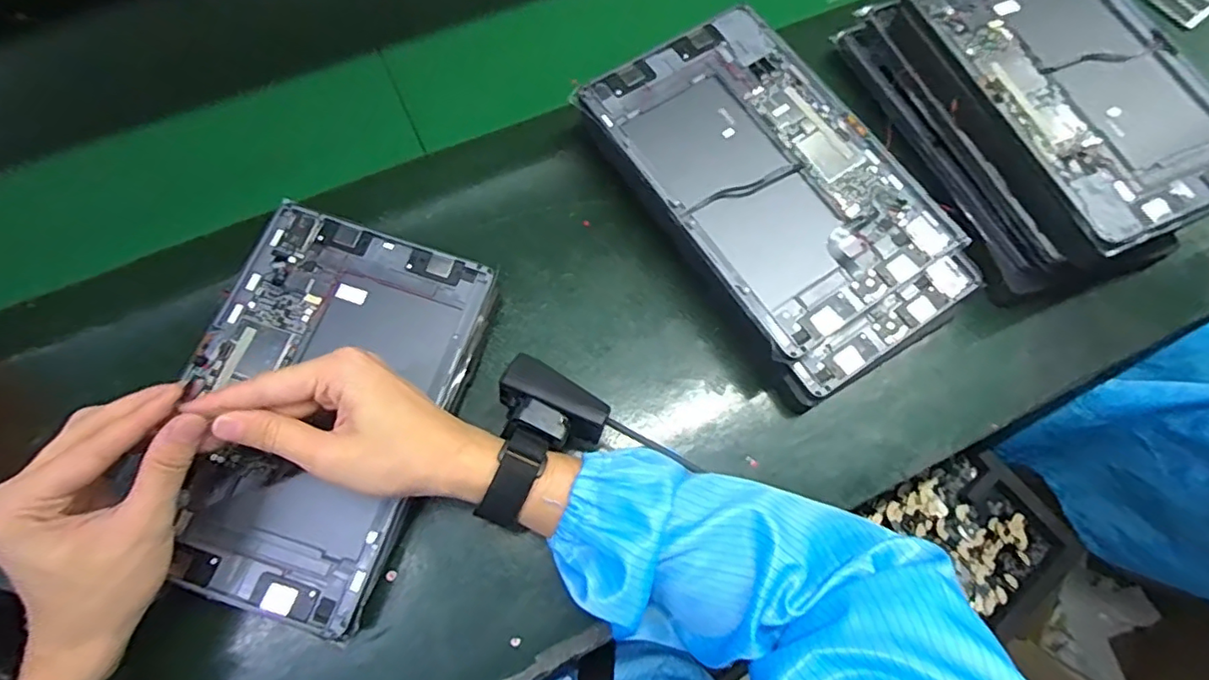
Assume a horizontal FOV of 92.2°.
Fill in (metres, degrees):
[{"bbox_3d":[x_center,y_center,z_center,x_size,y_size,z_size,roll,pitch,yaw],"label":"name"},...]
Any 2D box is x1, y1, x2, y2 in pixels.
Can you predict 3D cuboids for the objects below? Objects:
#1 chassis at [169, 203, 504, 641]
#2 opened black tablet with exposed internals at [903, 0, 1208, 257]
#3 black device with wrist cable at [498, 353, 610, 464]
[{"bbox_3d":[-0.194,0.038,0.394,0.172,0.017,0.258,17,69,5],"label":"chassis"},{"bbox_3d":[0.365,-0.201,0.444,0.174,0.016,0.262,-22,71,-10],"label":"opened black tablet with exposed internals"},{"bbox_3d":[-0.033,0.041,0.356,0.069,0.029,0.044,27,70,8],"label":"black device with wrist cable"}]

